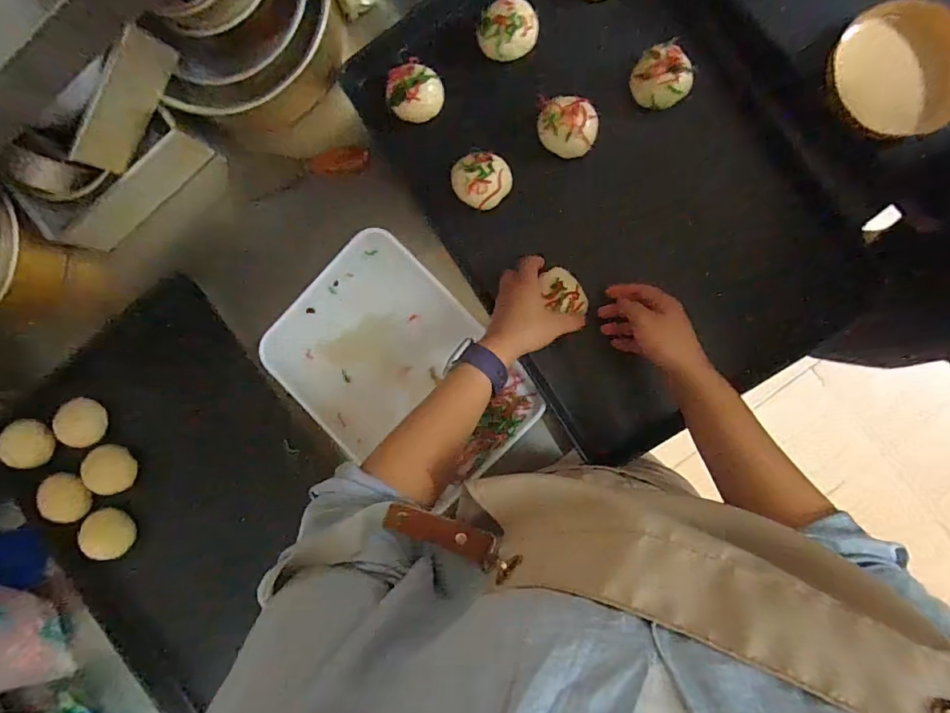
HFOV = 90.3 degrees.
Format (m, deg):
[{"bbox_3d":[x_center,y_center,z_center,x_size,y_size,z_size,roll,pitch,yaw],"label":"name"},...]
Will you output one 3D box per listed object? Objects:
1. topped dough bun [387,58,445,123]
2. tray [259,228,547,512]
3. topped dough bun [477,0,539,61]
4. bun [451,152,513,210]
[{"bbox_3d":[-0.075,-0.323,0.573,0.063,0.035,0.064,0,91,5],"label":"topped dough bun"},{"bbox_3d":[-0.098,0.022,0.600,0.238,0.028,0.322,-44,88,4],"label":"tray"},{"bbox_3d":[0.040,-0.389,0.565,0.069,0.031,0.062,-43,88,5],"label":"topped dough bun"},{"bbox_3d":[0.008,-0.213,0.568,0.065,0.028,0.062,0,91,5],"label":"bun"}]

